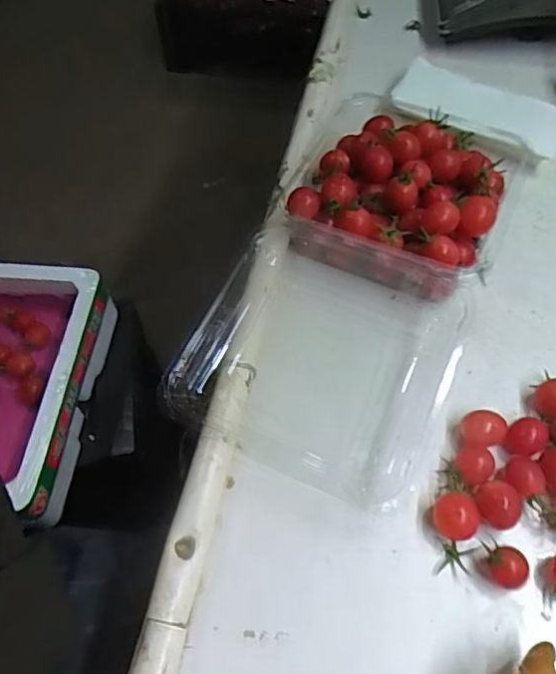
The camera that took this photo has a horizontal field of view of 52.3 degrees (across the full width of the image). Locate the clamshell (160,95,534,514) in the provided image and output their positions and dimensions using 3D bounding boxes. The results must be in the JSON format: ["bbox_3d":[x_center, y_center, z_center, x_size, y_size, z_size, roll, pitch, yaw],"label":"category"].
[{"bbox_3d":[0.070,-0.050,0.440,0.182,0.077,0.333,21,62,14],"label":"clamshell"}]

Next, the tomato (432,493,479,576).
[{"bbox_3d":[0.111,0.124,0.357,0.028,0.022,0.044,12,60,9],"label":"tomato"}]

